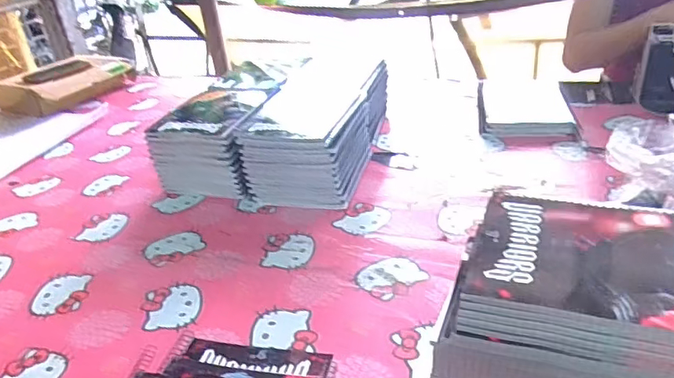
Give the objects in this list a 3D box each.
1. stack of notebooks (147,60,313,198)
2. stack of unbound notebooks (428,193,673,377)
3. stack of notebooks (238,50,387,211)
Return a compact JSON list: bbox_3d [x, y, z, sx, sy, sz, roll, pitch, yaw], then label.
[{"bbox_3d":[-0.193,-0.090,0.921,0.174,0.125,0.220,6,32,22],"label":"stack of notebooks"},{"bbox_3d":[0.203,0.125,0.421,0.223,0.168,0.174,10,33,27],"label":"stack of unbound notebooks"},{"bbox_3d":[-0.023,-0.113,0.937,0.160,0.121,0.359,2,30,16],"label":"stack of notebooks"}]

